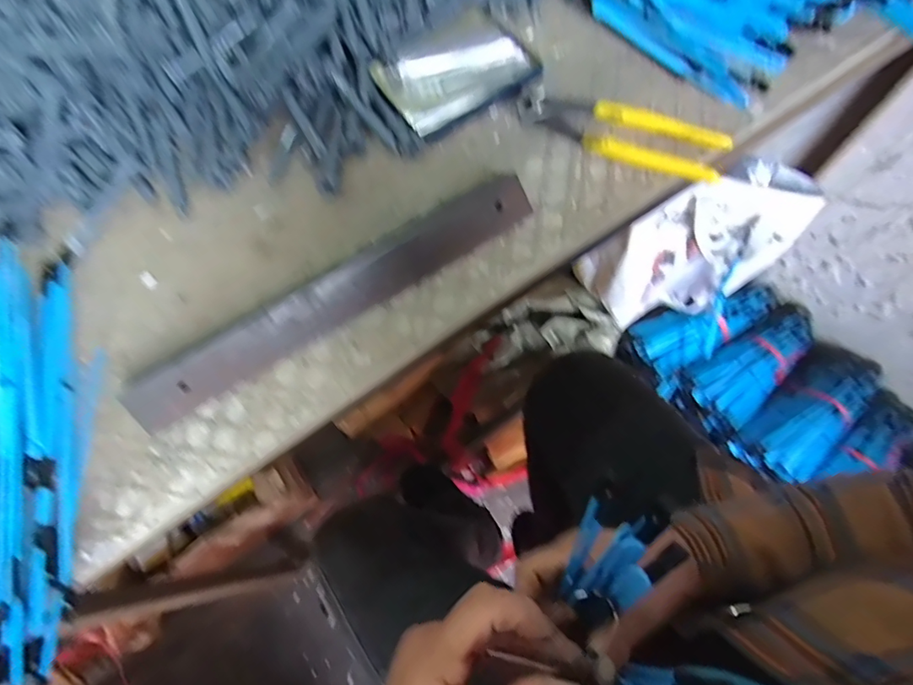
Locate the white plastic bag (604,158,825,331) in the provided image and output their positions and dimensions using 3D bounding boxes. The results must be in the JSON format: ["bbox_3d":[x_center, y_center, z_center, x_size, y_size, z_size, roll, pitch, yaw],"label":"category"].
[{"bbox_3d":[0.395,-0.140,0.821,0.245,0.277,0.135,-28,72,-7],"label":"white plastic bag"}]

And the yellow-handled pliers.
[{"bbox_3d":[0.128,-0.171,0.406,0.169,0.021,0.042,26,73,11],"label":"yellow-handled pliers"}]

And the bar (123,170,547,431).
[{"bbox_3d":[-0.084,-0.034,0.360,0.310,0.032,0.031,-31,72,-8],"label":"bar"}]

